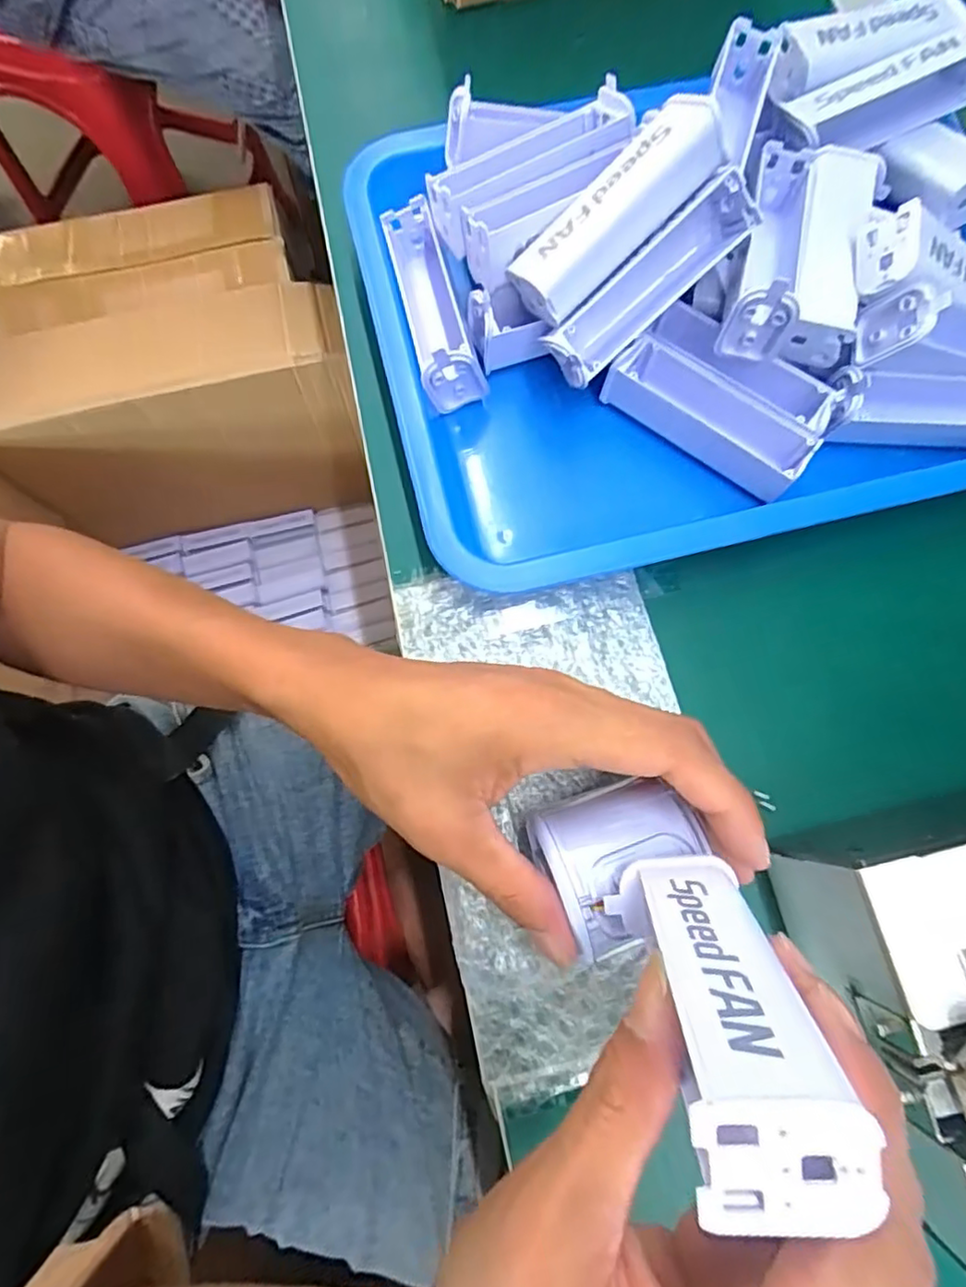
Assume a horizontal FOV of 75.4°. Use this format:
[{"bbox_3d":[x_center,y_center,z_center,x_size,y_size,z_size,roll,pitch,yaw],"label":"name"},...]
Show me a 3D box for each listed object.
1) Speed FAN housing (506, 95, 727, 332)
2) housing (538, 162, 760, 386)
[{"bbox_3d":[0.060,-0.191,0.278,0.101,0.024,0.037,-42,79,10],"label":"Speed FAN housing"},{"bbox_3d":[0.075,-0.164,0.287,0.102,0.031,0.027,-42,79,5],"label":"housing"}]

